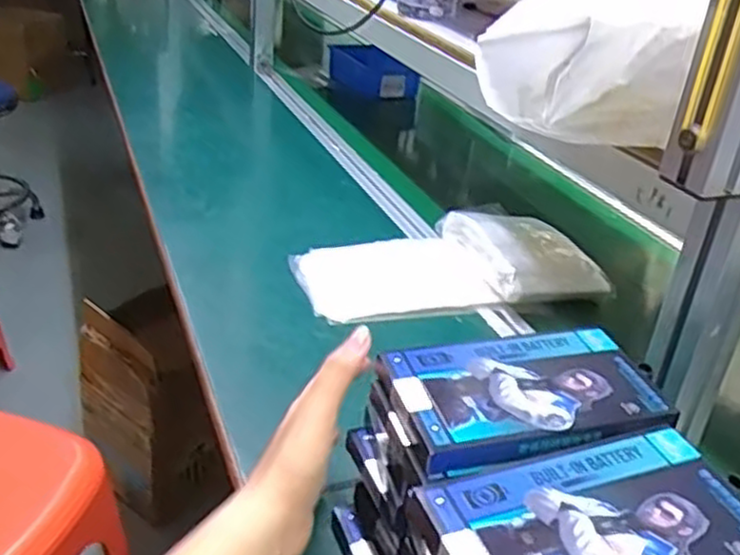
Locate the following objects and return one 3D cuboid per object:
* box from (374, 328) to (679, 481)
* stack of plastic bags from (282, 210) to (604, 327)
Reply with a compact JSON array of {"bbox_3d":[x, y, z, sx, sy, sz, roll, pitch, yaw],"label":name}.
[{"bbox_3d":[0.098,0.073,0.473,0.161,0.017,0.104,-3,30,-19],"label":"box"},{"bbox_3d":[0.088,-0.024,0.855,0.337,0.071,0.155,1,29,-12],"label":"stack of plastic bags"}]

